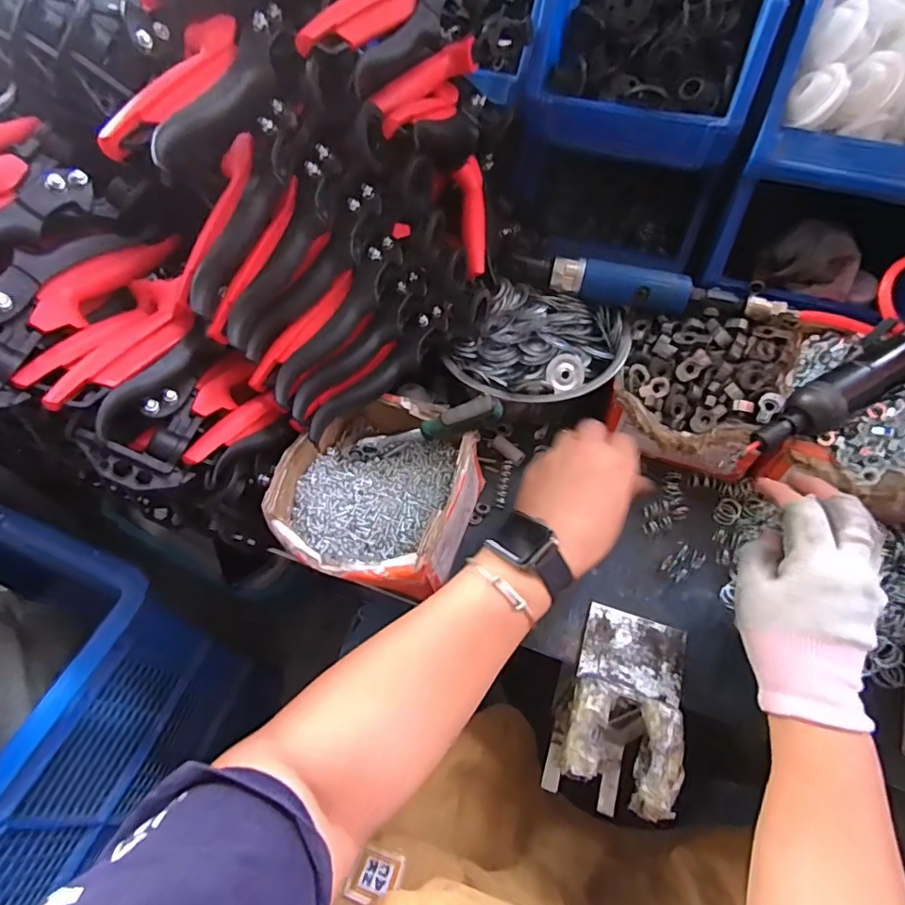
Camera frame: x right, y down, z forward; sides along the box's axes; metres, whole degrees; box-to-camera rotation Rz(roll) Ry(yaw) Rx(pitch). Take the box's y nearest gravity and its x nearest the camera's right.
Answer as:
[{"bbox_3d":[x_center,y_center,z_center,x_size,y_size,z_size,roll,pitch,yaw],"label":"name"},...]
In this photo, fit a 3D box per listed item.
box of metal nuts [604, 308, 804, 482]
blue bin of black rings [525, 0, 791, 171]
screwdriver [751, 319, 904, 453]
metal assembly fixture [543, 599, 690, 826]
[{"bbox_3d":[0.227,-0.061,0.488,0.136,0.075,0.162,21,60,15],"label":"box of metal nuts"},{"bbox_3d":[0.219,-0.445,0.529,0.198,0.127,0.328,18,60,14],"label":"blue bin of black rings"},{"bbox_3d":[0.316,-0.050,0.420,0.175,0.038,0.047,-29,60,-16],"label":"screwdriver"},{"bbox_3d":[0.121,0.177,0.375,0.080,0.028,0.135,16,59,13],"label":"metal assembly fixture"}]

